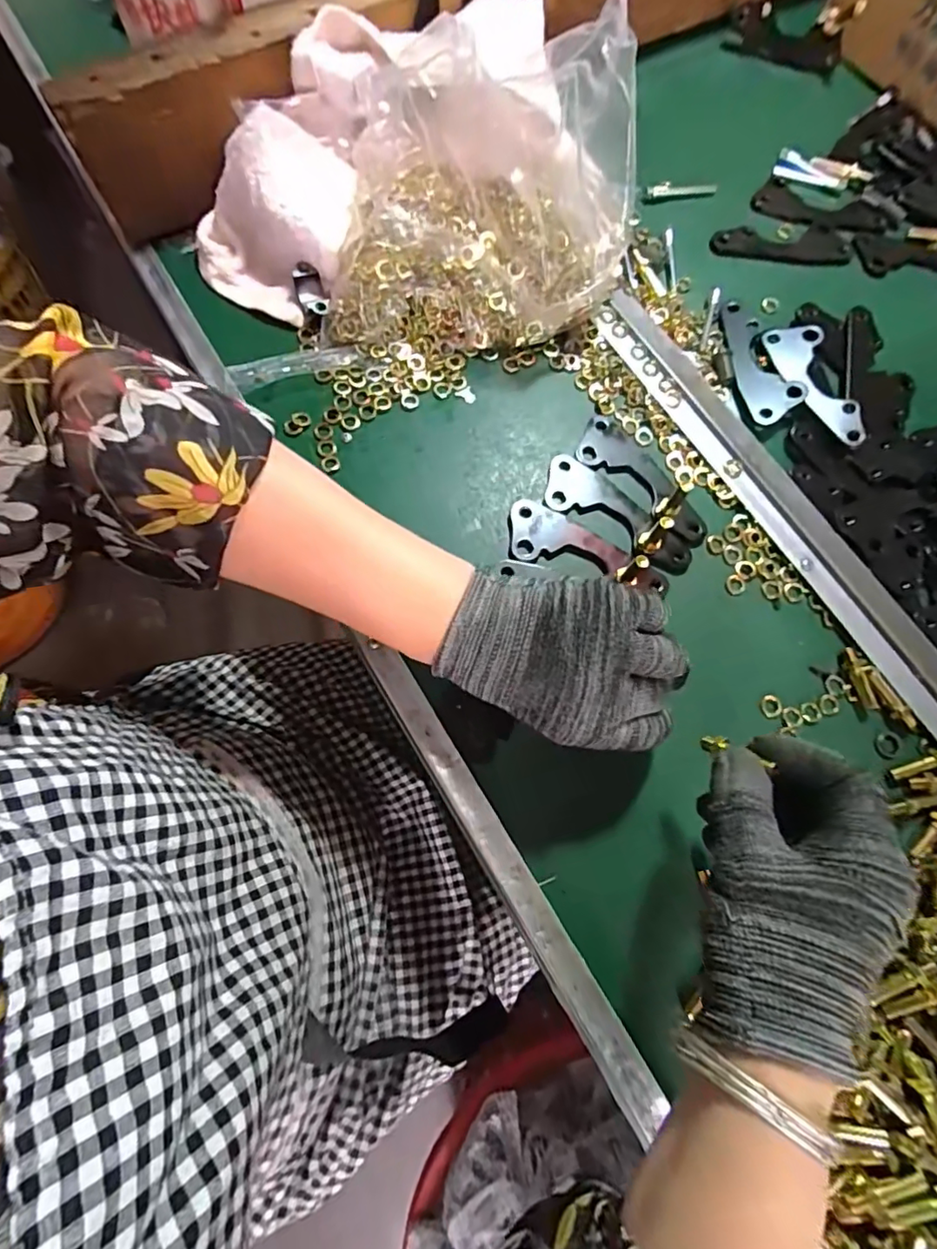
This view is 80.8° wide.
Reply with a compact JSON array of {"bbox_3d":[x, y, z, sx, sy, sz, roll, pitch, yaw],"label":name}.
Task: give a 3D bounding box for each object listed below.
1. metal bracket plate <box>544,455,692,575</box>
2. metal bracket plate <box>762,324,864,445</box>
[{"bbox_3d":[0.096,-0.070,0.365,0.112,0.004,0.037,41,77,10],"label":"metal bracket plate"},{"bbox_3d":[0.245,-0.170,0.390,0.037,0.013,0.102,-10,74,-4],"label":"metal bracket plate"}]

